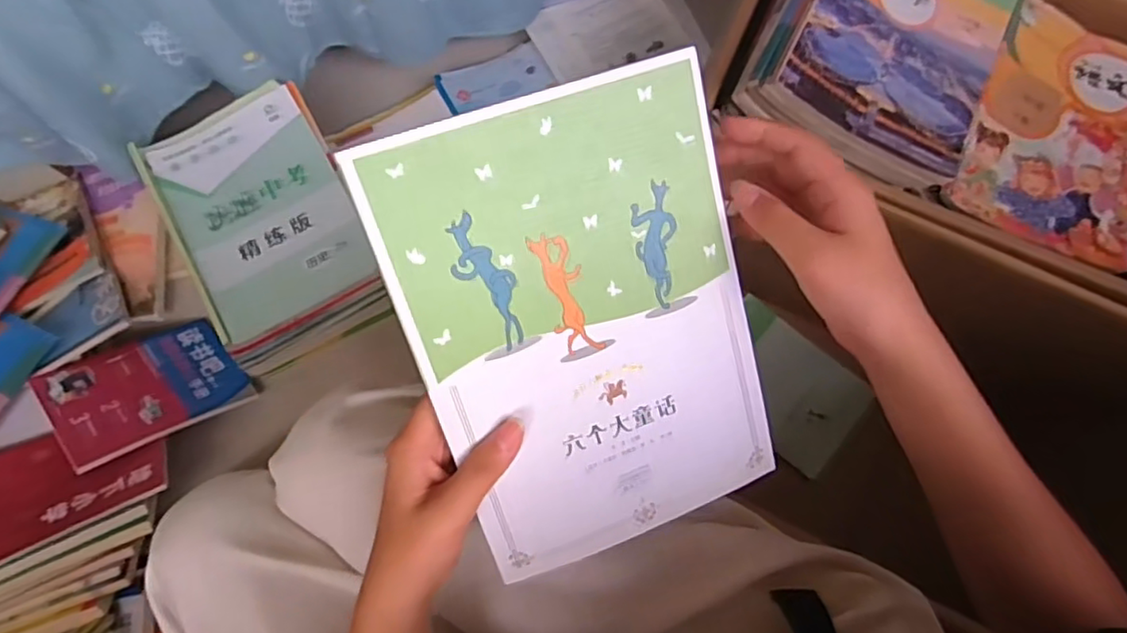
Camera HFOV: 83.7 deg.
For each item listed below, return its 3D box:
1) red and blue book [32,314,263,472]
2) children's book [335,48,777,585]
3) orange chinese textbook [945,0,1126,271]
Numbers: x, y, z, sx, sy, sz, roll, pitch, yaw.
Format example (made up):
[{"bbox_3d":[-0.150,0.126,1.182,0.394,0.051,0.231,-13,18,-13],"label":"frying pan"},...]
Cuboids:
[{"bbox_3d":[-0.519,0.089,0.785,0.198,0.017,0.149,-28,63,-39],"label":"red and blue book"},{"bbox_3d":[0.015,0.011,0.318,0.167,0.007,0.236,-20,110,-12],"label":"children's book"},{"bbox_3d":[0.490,-0.184,0.615,0.176,0.029,0.262,25,76,7],"label":"orange chinese textbook"}]

